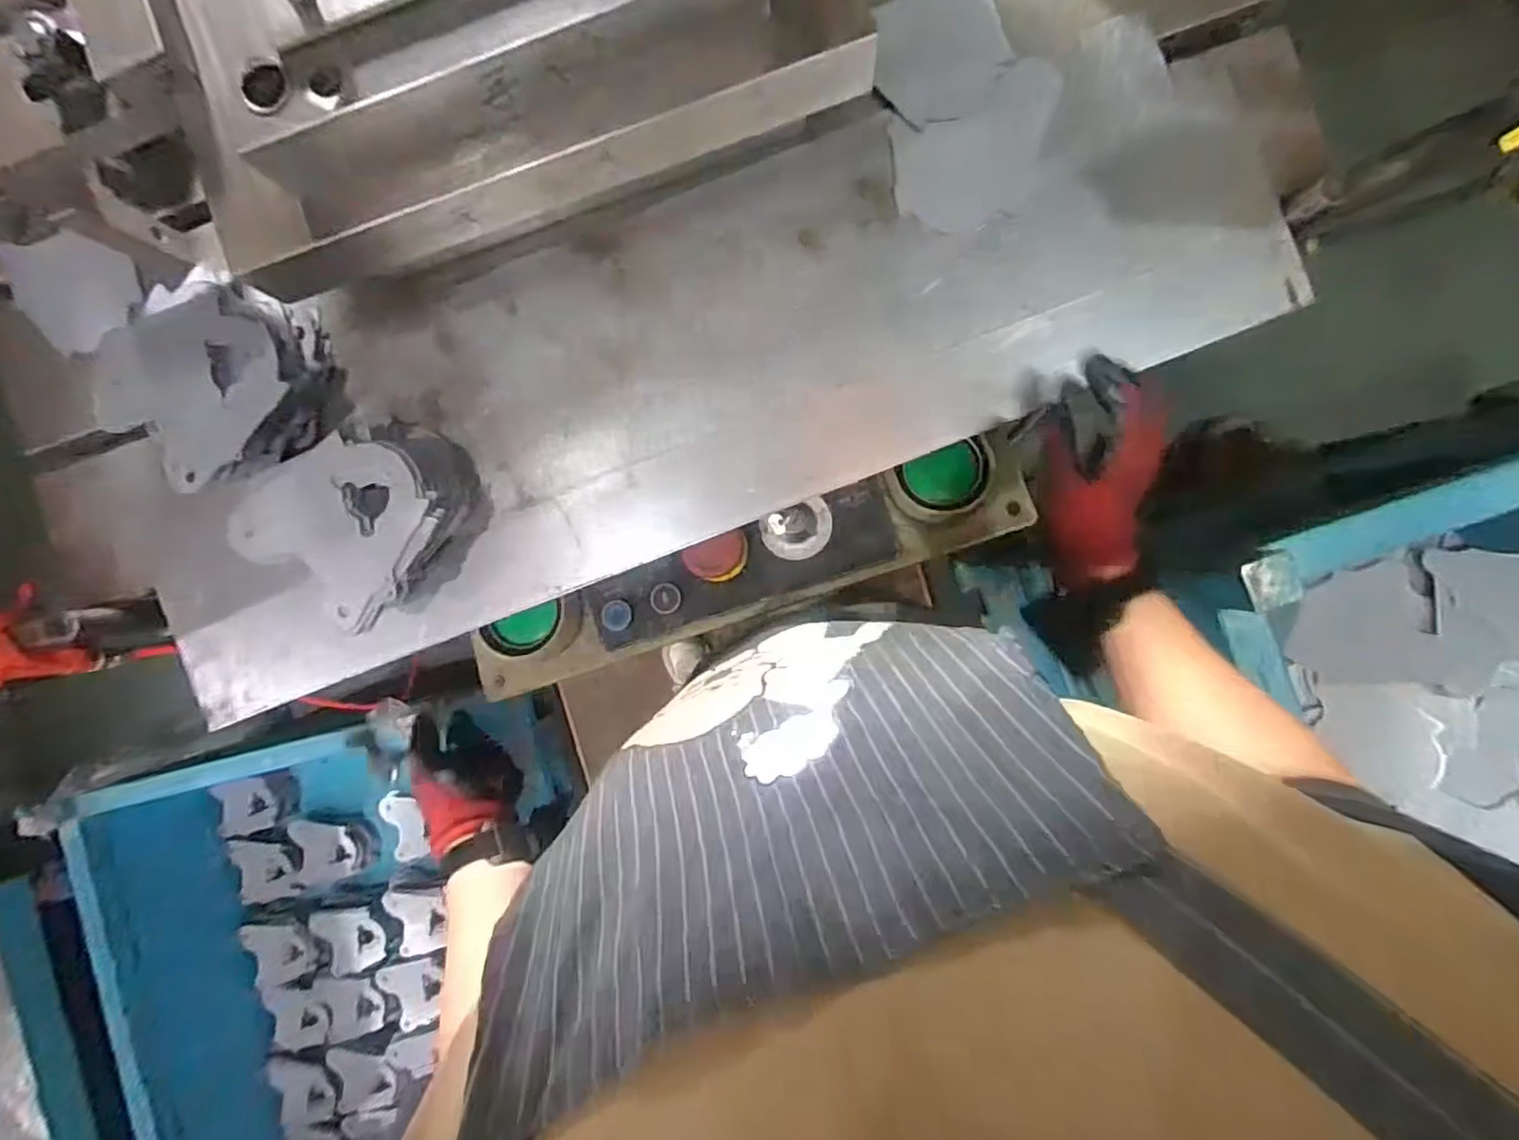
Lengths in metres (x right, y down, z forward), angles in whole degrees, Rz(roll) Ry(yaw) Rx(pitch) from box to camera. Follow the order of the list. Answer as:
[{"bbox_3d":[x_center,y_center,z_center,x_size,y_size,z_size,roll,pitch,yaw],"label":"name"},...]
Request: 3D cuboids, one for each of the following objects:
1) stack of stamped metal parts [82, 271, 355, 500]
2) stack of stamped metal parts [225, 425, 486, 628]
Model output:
[{"bbox_3d":[-0.444,-0.158,0.540,0.153,0.068,0.168,32,94,1],"label":"stack of stamped metal parts"},{"bbox_3d":[-0.321,-0.048,0.537,0.143,0.070,0.156,34,94,1],"label":"stack of stamped metal parts"}]

